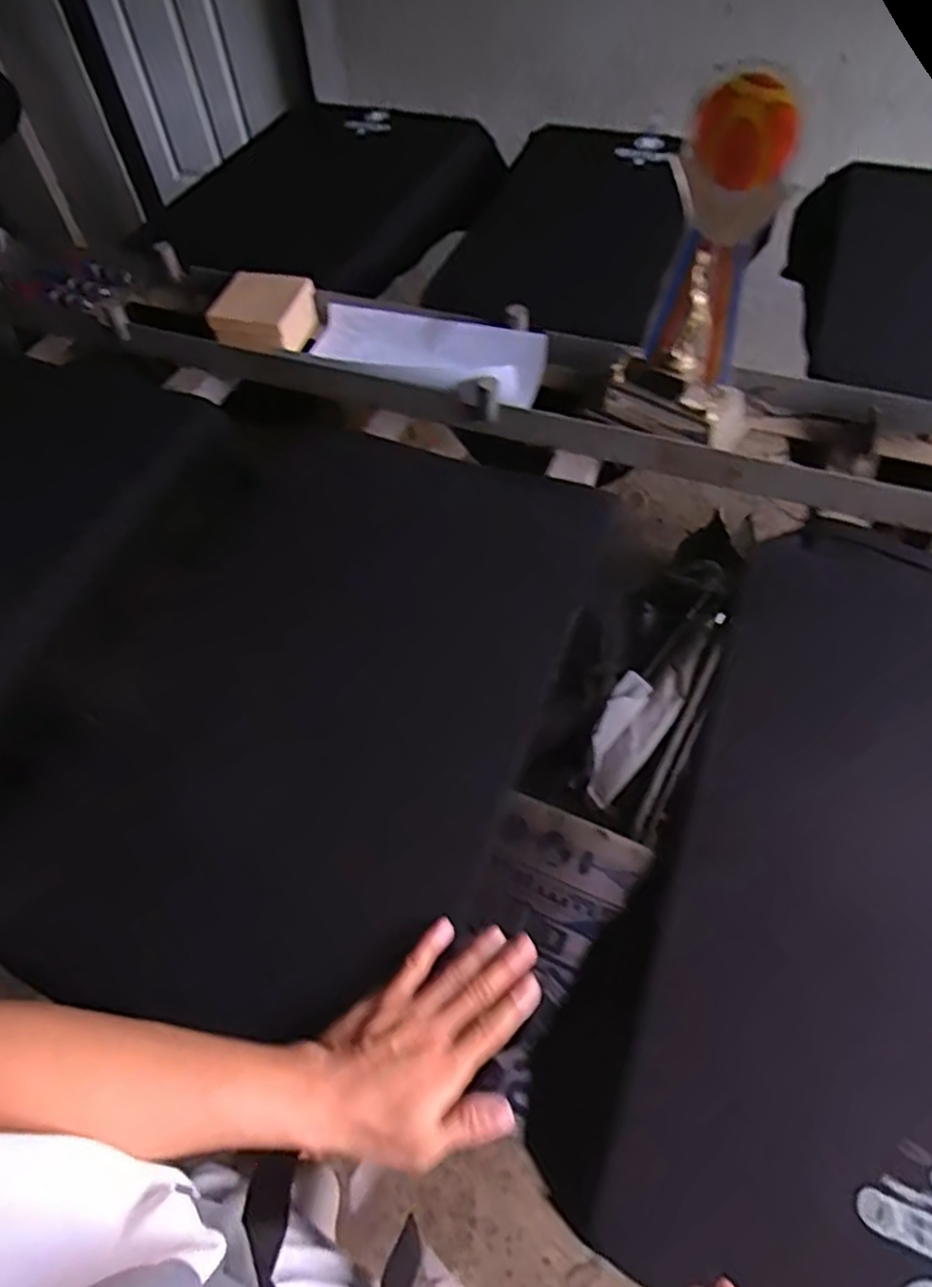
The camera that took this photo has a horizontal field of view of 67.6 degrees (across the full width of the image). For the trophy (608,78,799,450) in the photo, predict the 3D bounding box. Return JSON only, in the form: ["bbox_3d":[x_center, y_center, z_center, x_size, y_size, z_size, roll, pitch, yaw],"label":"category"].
[{"bbox_3d":[0.256,-0.380,0.737,0.153,0.327,0.089,37,66,24],"label":"trophy"}]

